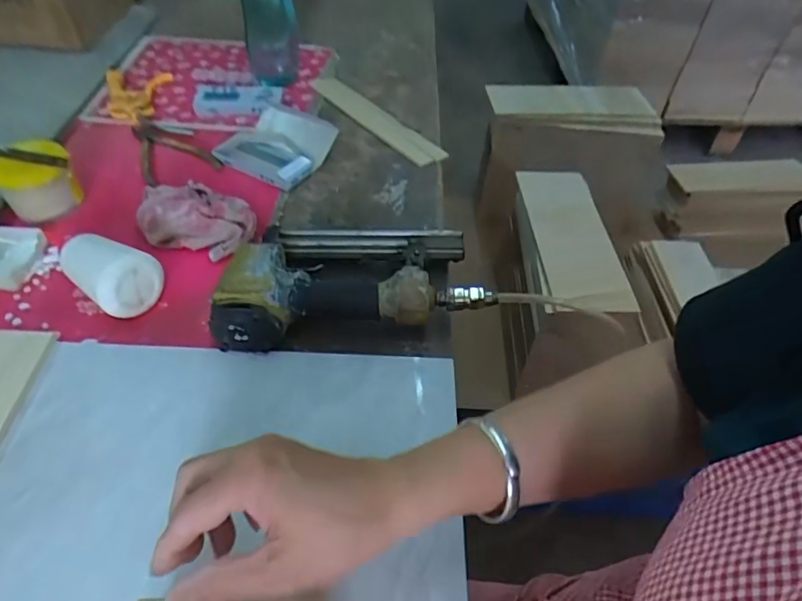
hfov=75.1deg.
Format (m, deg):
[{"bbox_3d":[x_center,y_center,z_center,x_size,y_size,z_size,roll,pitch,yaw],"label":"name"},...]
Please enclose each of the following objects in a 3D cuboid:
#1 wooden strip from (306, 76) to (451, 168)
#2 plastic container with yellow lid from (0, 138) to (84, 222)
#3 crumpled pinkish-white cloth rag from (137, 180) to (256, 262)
[{"bbox_3d":[-0.042,-0.275,0.770,0.051,0.010,0.283,-28,57,-26],"label":"wooden strip"},{"bbox_3d":[-0.410,-0.132,0.593,0.081,0.066,0.080,-29,57,-27],"label":"plastic container with yellow lid"},{"bbox_3d":[-0.232,-0.097,0.592,0.124,0.030,0.088,17,49,10],"label":"crumpled pinkish-white cloth rag"}]

